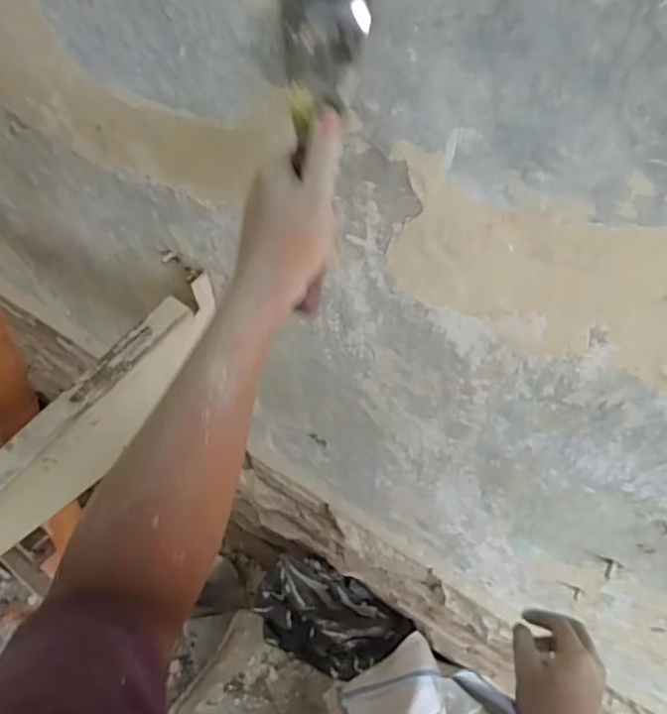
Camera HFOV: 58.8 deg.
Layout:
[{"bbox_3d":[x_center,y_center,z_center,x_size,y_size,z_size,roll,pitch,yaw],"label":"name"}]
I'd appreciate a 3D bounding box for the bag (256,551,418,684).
[{"bbox_3d":[-0.009,0.604,1.368,0.341,0.106,0.202,22,60,18],"label":"bag"}]

